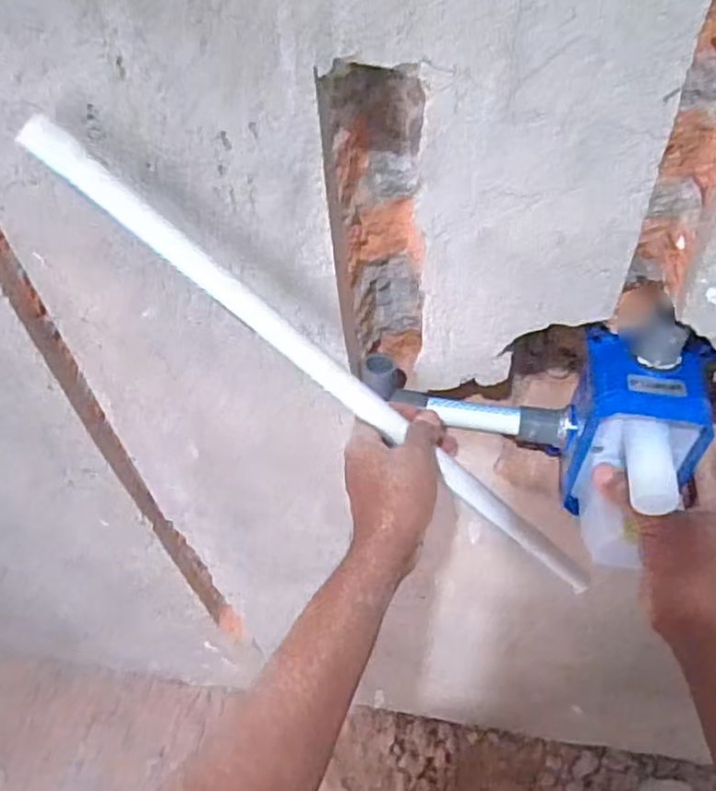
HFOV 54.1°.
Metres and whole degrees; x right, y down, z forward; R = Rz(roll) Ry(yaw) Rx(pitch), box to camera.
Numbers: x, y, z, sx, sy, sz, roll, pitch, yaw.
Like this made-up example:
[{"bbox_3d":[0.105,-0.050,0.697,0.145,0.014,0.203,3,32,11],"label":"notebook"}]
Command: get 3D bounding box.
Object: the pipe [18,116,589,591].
[{"bbox_3d":[0.010,0.005,0.526,0.020,0.558,0.031,-25,36,40],"label":"pipe"}]

